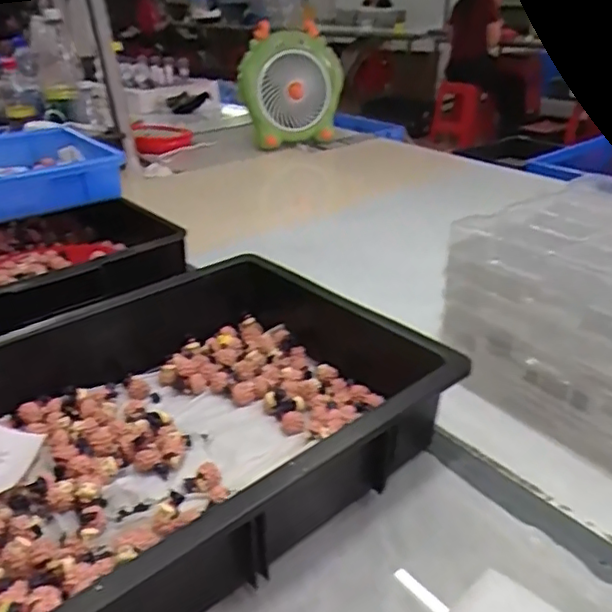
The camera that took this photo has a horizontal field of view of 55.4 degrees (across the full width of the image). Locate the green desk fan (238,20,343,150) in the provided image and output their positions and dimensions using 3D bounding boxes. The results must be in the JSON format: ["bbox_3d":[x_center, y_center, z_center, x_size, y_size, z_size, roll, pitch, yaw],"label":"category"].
[{"bbox_3d":[-0.043,-0.570,1.531,0.271,0.296,0.159,1,27,1],"label":"green desk fan"}]

